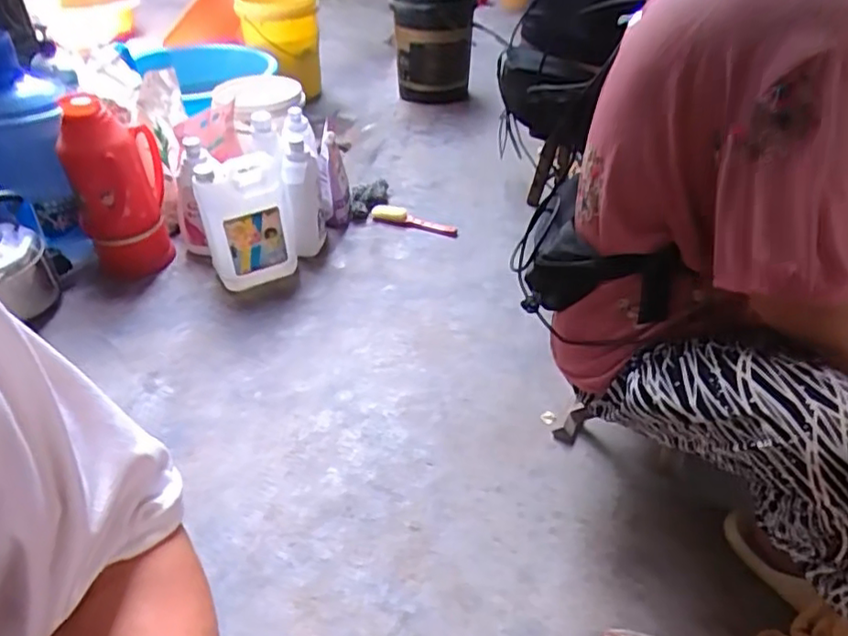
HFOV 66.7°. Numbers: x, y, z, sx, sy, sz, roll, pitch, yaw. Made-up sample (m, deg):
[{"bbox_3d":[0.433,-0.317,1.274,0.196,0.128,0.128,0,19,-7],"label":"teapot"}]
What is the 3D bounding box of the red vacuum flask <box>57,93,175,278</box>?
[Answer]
[{"bbox_3d":[-0.694,-0.298,1.479,0.199,0.402,0.198,-17,38,-18],"label":"red vacuum flask"}]

